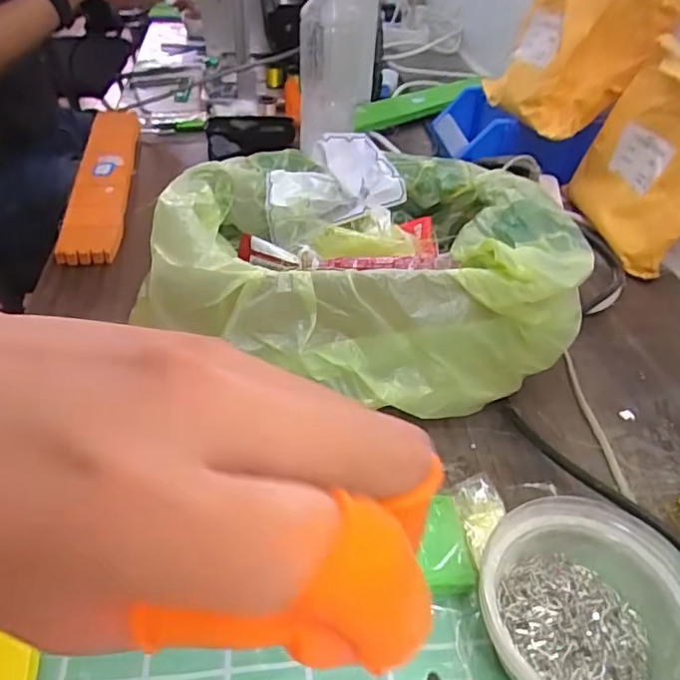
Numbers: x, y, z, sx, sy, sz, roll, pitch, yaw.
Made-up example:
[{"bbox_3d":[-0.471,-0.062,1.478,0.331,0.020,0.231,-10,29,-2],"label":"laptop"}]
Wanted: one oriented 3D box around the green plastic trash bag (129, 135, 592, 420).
[{"bbox_3d":[0.017,-0.048,0.416,0.282,0.121,0.203,23,45,19],"label":"green plastic trash bag"}]

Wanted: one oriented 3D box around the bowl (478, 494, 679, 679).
[{"bbox_3d":[0.113,0.131,0.272,0.094,0.056,0.095,3,42,-2],"label":"bowl"}]

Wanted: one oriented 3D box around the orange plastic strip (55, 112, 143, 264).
[{"bbox_3d":[-0.272,-0.197,0.664,0.057,0.020,0.366,-6,41,-10],"label":"orange plastic strip"}]

